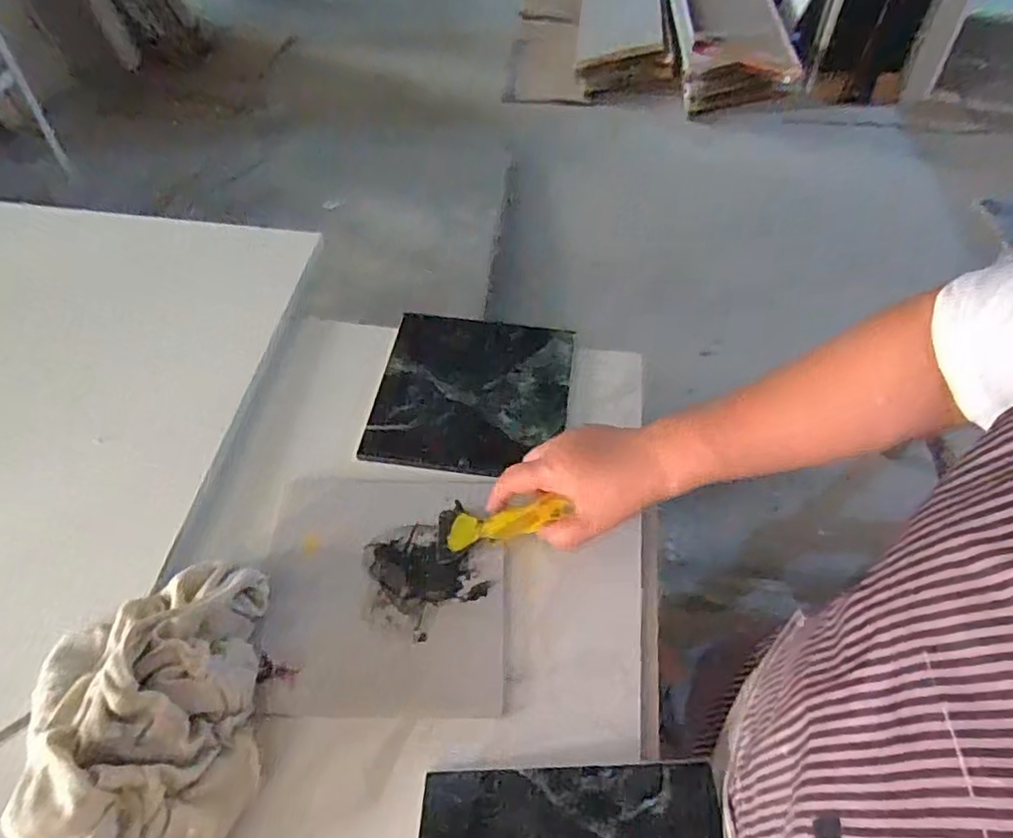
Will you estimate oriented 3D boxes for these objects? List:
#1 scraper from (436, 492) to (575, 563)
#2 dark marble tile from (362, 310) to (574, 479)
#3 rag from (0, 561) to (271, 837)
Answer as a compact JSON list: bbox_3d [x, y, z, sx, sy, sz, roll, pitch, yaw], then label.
[{"bbox_3d":[-0.006,0.086,0.535,0.113,0.016,0.051,-16,52,15],"label":"scraper"},{"bbox_3d":[-0.034,-0.029,0.647,0.189,0.007,0.187,8,61,4],"label":"dark marble tile"},{"bbox_3d":[-0.248,0.208,0.435,0.142,0.090,0.233,-7,52,-5],"label":"rag"}]

